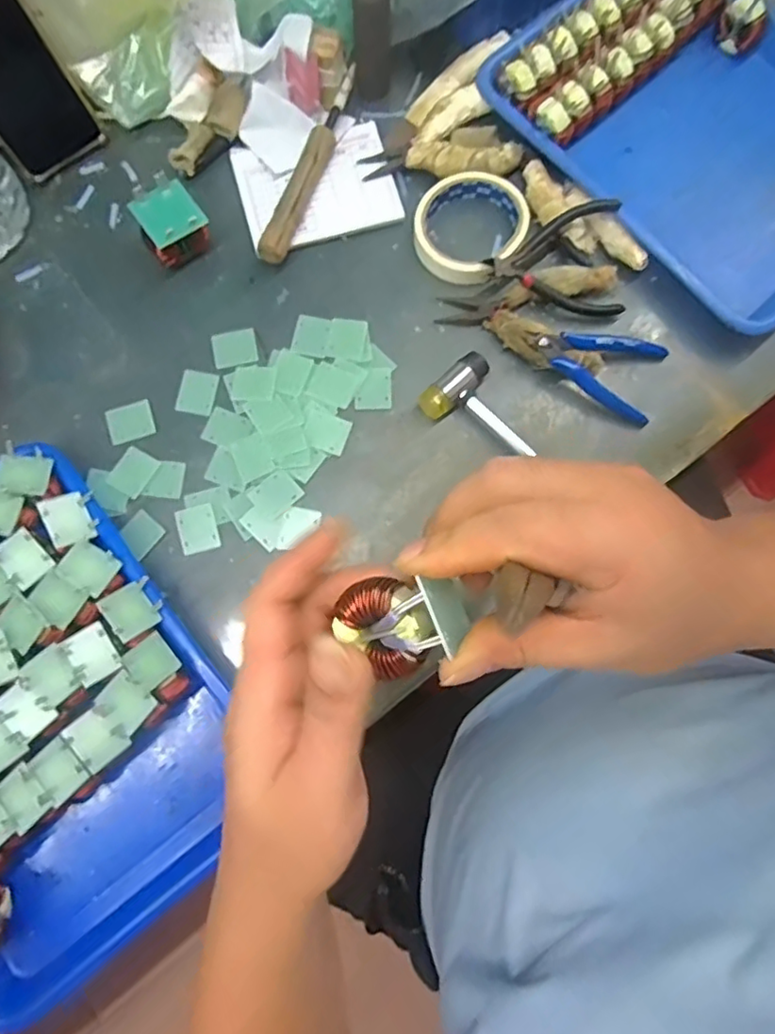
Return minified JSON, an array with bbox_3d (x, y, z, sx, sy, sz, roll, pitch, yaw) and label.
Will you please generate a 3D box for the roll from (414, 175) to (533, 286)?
[{"bbox_3d":[0.069,-0.244,0.501,0.088,0.025,0.095,0,80,0],"label":"roll"}]

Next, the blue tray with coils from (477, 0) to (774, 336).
[{"bbox_3d":[0.273,-0.334,0.509,0.249,0.042,0.327,-41,82,-7],"label":"blue tray with coils"}]

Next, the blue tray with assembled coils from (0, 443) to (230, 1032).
[{"bbox_3d":[-0.251,0.143,0.428,0.243,0.066,0.319,-38,82,-6],"label":"blue tray with assembled coils"}]

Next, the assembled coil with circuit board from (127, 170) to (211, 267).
[{"bbox_3d":[-0.175,-0.236,0.492,0.049,0.048,0.054,-35,82,-6],"label":"assembled coil with circuit board"}]

